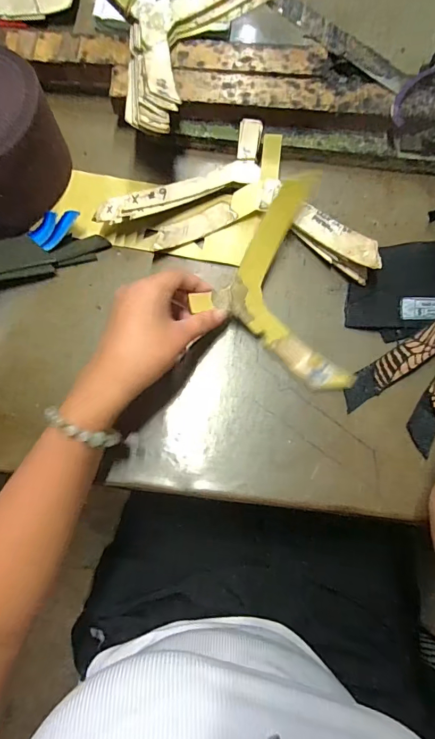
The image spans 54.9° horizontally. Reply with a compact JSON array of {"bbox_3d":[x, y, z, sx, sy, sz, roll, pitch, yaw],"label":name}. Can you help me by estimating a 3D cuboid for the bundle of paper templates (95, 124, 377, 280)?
[{"bbox_3d":[0.025,-0.168,0.401,0.249,0.037,0.129,9,77,2],"label":"bundle of paper templates"}]

